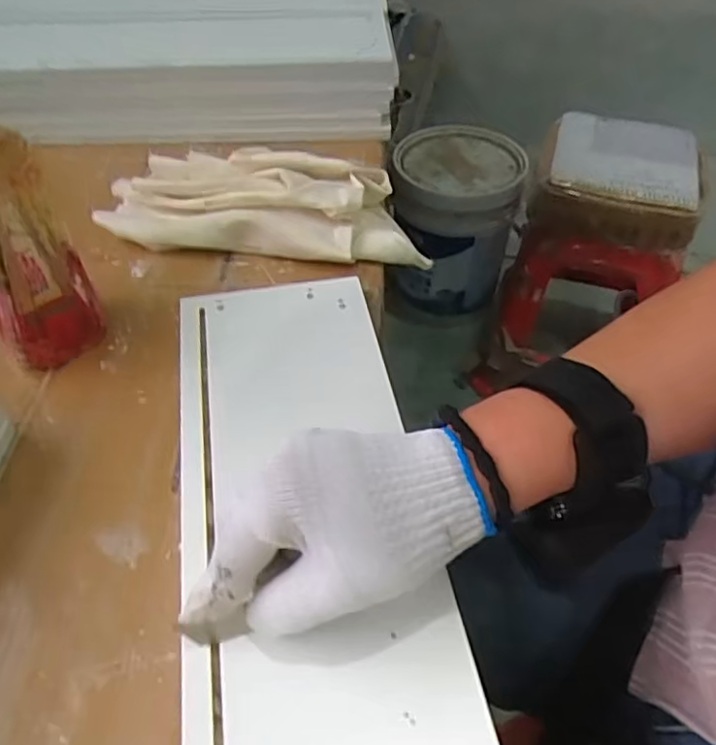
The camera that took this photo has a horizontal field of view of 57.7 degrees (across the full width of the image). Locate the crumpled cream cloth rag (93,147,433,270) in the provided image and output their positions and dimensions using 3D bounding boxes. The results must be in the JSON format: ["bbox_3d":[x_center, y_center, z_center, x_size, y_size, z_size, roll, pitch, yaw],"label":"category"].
[{"bbox_3d":[-0.078,-0.140,0.521,0.255,0.041,0.096,9,48,10],"label":"crumpled cream cloth rag"}]

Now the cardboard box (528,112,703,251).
[{"bbox_3d":[0.489,-0.370,1.238,0.293,0.104,0.273,13,48,12],"label":"cardboard box"}]

